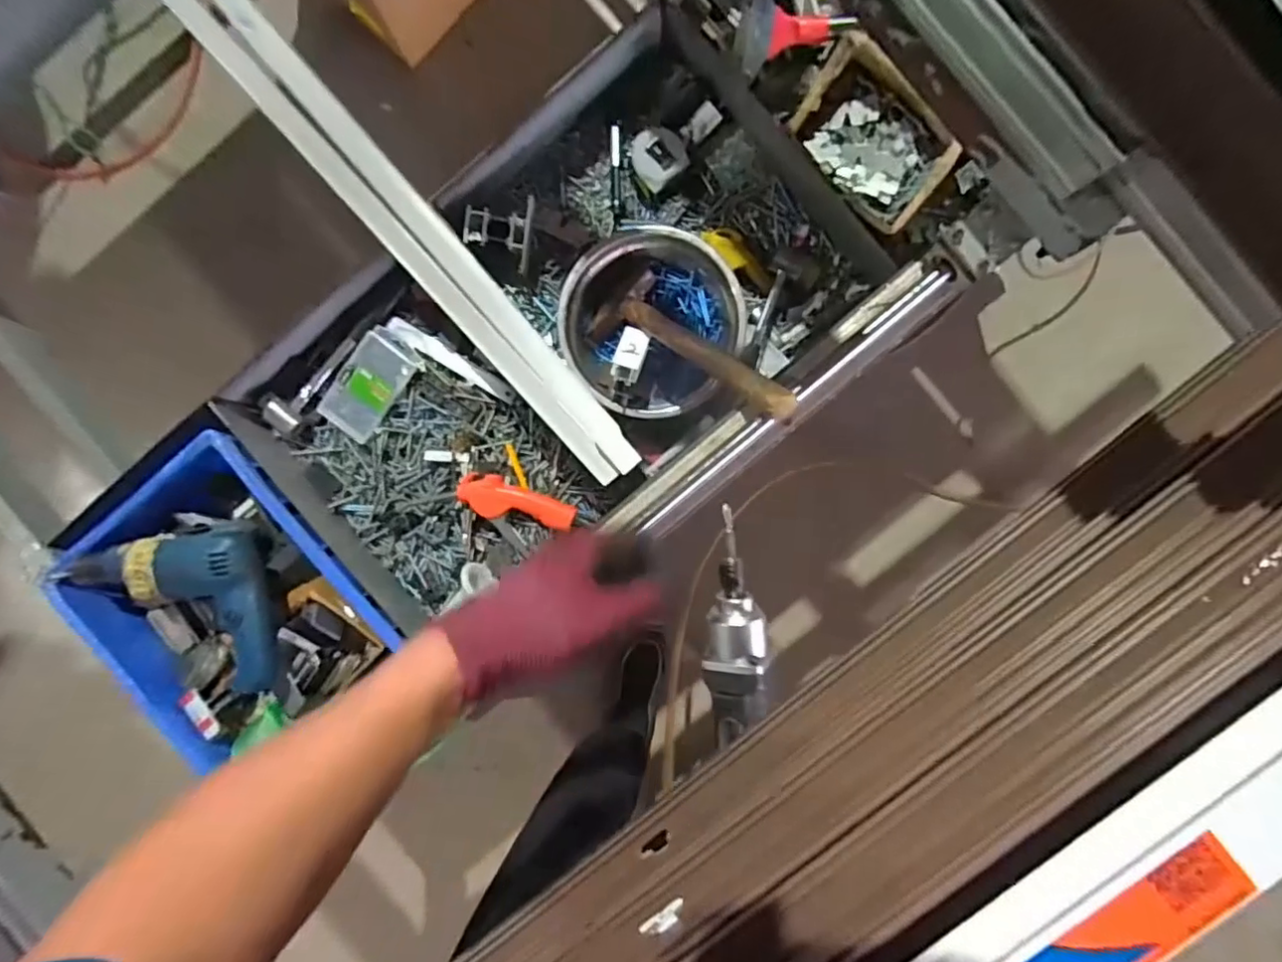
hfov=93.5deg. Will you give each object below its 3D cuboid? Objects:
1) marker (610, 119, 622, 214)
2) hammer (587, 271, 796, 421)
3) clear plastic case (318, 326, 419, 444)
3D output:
[{"bbox_3d":[-0.030,-0.383,0.734,0.013,0.013,0.110,1,91,2],"label":"marker"},{"bbox_3d":[0.045,-0.134,0.598,0.090,0.019,0.296,-47,44,2],"label":"hammer"},{"bbox_3d":[-0.328,-0.117,0.730,0.072,0.018,0.131,39,92,1],"label":"clear plastic case"}]

